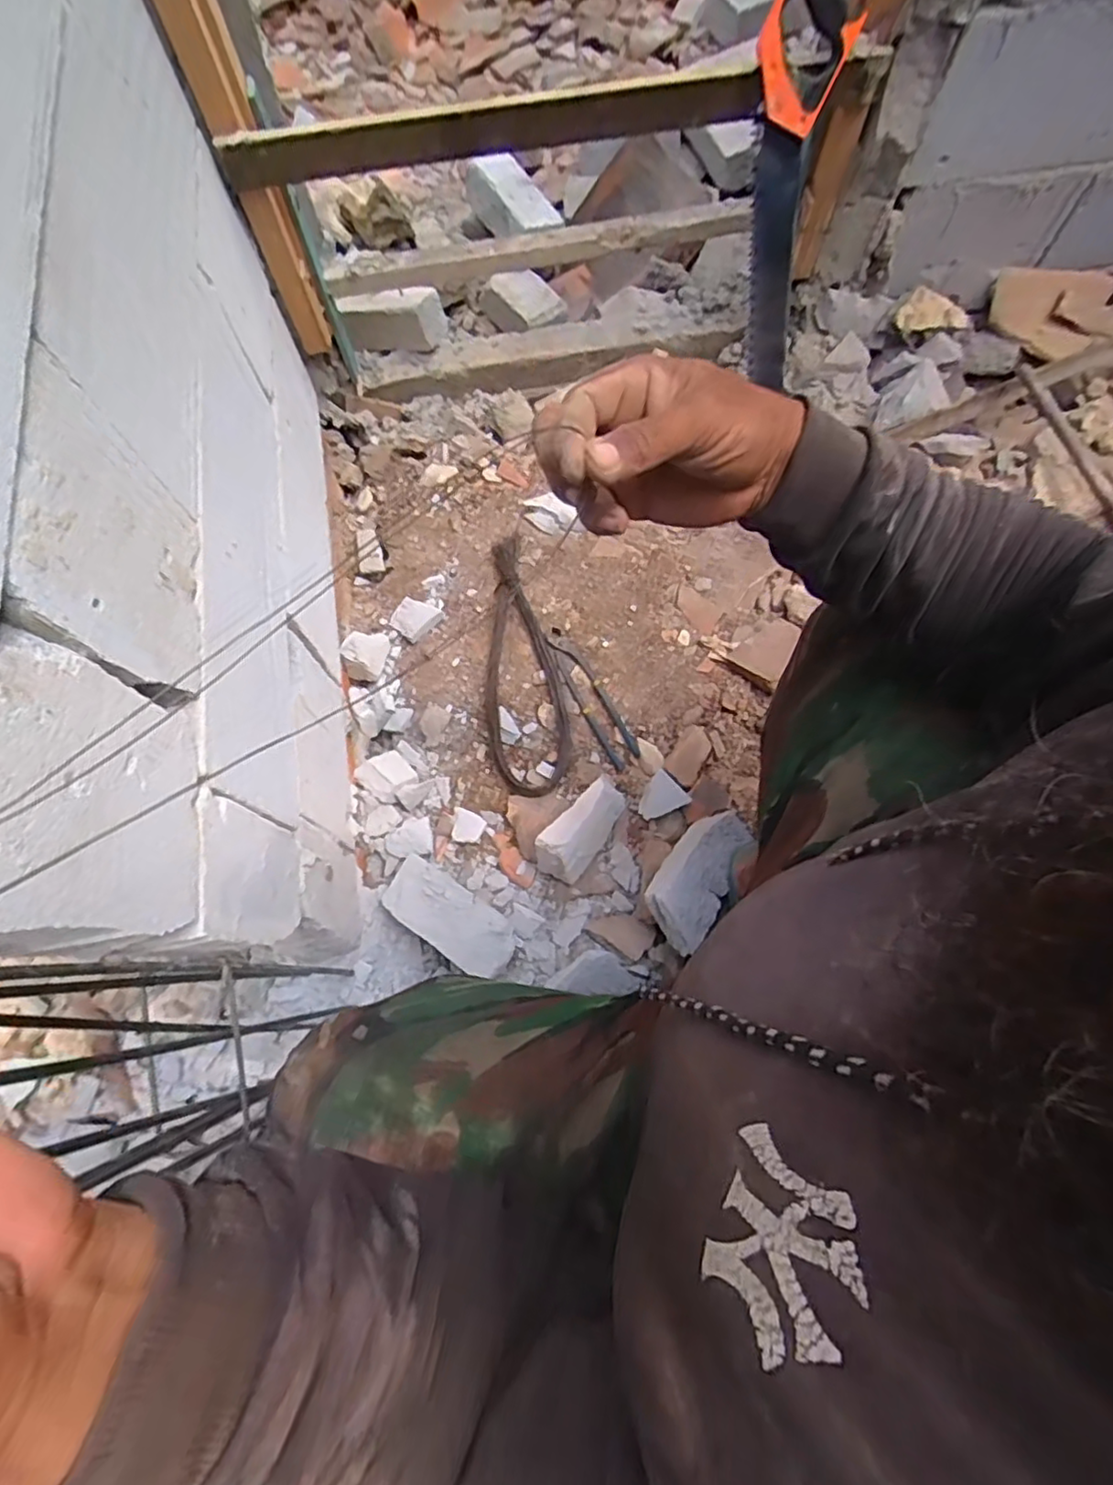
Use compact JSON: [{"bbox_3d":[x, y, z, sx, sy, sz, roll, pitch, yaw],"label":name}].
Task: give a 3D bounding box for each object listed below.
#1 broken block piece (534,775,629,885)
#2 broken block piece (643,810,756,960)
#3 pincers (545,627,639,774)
[{"bbox_3d":[0.038,0.108,0.837,0.066,0.085,0.150,36,76,13],"label":"broken block piece"},{"bbox_3d":[0.181,0.153,0.797,0.084,0.051,0.210,32,51,12],"label":"broken block piece"},{"bbox_3d":[0.049,-0.069,0.946,0.047,0.016,0.225,-28,73,-8],"label":"pincers"}]

